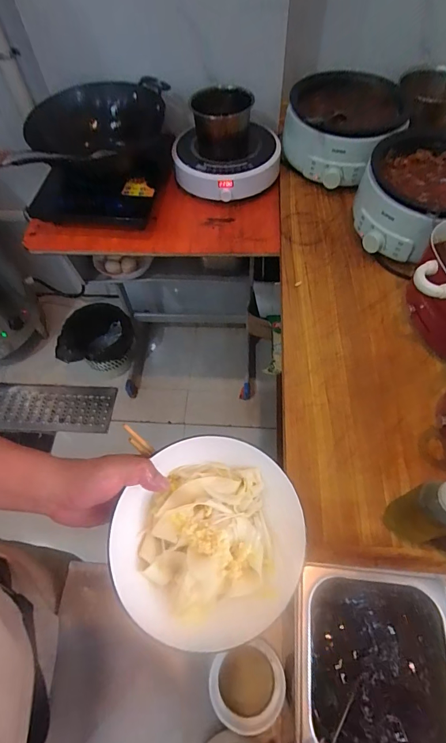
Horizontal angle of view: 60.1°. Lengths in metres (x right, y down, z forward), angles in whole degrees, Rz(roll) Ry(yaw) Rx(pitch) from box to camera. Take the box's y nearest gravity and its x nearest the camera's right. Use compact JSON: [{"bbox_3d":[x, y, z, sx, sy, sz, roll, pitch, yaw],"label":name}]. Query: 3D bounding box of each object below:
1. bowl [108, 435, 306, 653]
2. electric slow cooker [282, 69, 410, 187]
[{"bbox_3d":[-0.010,0.172,0.401,0.188,0.072,0.196,2,68,-6],"label":"bowl"},{"bbox_3d":[0.283,-0.579,0.928,0.263,0.152,0.271,13,61,10],"label":"electric slow cooker"}]

